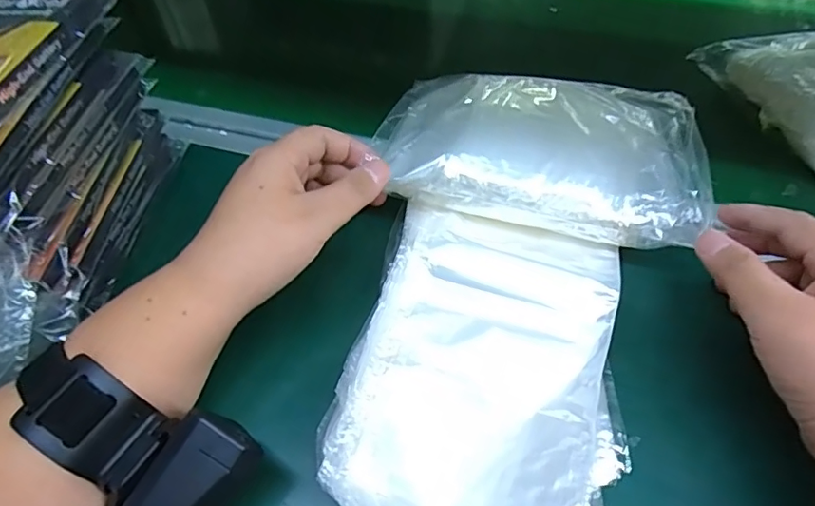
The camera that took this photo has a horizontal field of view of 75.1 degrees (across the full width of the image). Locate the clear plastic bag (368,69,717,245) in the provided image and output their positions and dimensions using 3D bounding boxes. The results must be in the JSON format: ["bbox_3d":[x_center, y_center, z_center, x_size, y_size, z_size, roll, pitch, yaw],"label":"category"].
[{"bbox_3d":[0.081,-0.069,0.337,0.191,0.030,0.124,14,53,12],"label":"clear plastic bag"}]

